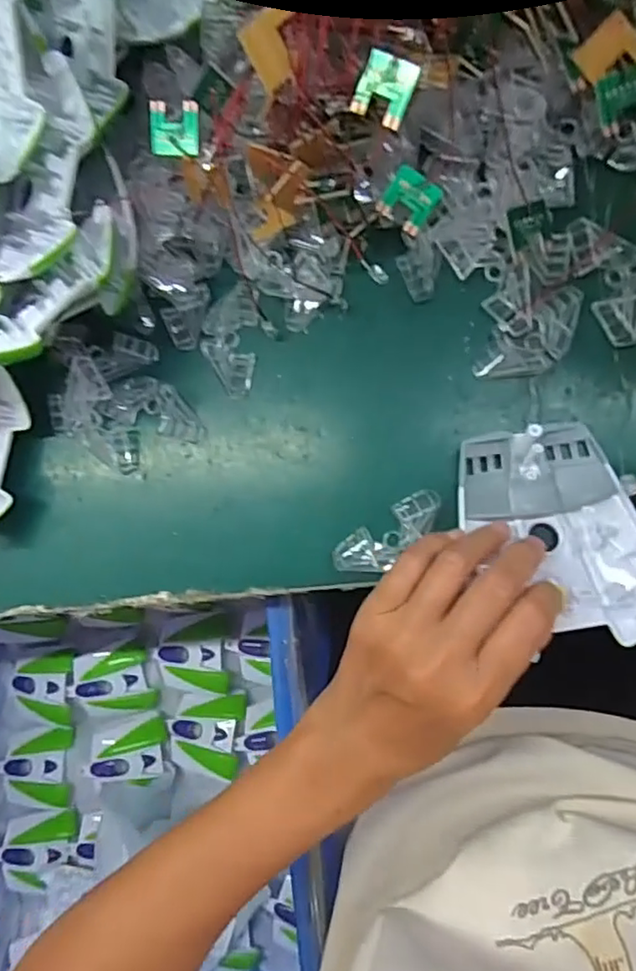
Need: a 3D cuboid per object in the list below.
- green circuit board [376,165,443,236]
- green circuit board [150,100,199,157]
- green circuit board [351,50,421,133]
[{"bbox_3d":[0.047,-0.146,0.310,0.025,0.004,0.026,35,110,-3],"label":"green circuit board"},{"bbox_3d":[-0.075,-0.188,0.320,0.026,0.006,0.025,7,118,7],"label":"green circuit board"},{"bbox_3d":[0.030,-0.177,0.270,0.025,0.004,0.026,30,112,11],"label":"green circuit board"}]

